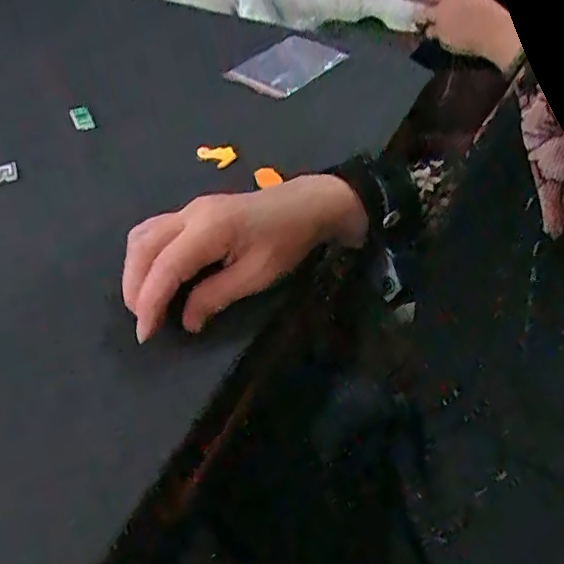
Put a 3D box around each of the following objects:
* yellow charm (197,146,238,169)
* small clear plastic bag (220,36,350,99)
[{"bbox_3d":[-0.051,-0.099,0.464,0.030,0.013,0.015,-5,47,-6],"label":"yellow charm"},{"bbox_3d":[0.002,-0.208,0.568,0.064,0.015,0.105,35,55,27],"label":"small clear plastic bag"}]

